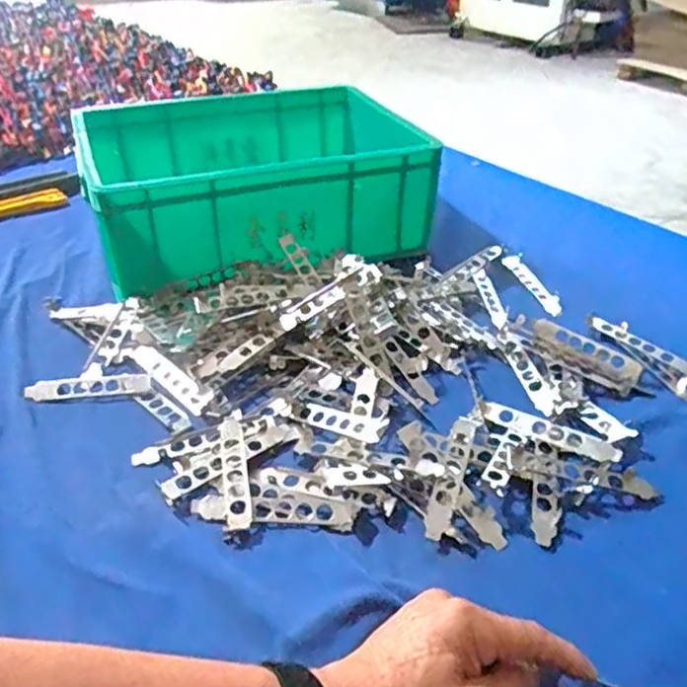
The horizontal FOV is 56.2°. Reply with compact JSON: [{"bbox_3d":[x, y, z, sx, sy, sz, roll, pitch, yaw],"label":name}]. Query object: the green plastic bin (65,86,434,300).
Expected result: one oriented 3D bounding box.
[{"bbox_3d":[-0.121,-0.219,0.851,0.414,0.128,0.330,-15,37,-22],"label":"green plastic bin"}]

